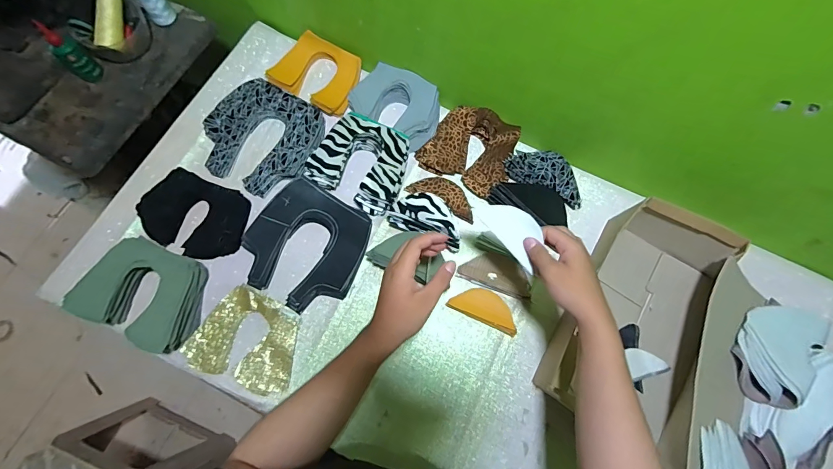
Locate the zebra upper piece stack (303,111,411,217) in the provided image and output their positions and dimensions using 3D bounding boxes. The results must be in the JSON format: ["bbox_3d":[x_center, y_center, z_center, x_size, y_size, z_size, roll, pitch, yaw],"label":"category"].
[{"bbox_3d":[-0.092,-0.125,0.655,0.159,0.053,0.140,26,74,6],"label":"zebra upper piece stack"}]

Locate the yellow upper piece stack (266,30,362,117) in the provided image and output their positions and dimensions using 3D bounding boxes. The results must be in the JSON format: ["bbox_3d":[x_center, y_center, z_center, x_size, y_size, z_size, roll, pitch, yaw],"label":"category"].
[{"bbox_3d":[-0.182,-0.304,0.713,0.155,0.028,0.129,29,74,6],"label":"yellow upper piece stack"}]

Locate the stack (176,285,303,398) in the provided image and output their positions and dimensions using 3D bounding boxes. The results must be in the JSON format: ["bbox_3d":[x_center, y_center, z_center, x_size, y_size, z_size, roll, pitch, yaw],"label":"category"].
[{"bbox_3d":[-0.257,0.156,0.578,0.156,0.019,0.134,20,73,4],"label":"stack"}]

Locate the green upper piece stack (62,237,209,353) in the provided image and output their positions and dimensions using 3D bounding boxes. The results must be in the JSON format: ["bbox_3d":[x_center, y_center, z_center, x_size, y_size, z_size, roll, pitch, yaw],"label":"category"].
[{"bbox_3d":[-0.412,0.087,0.580,0.165,0.053,0.135,22,73,5],"label":"green upper piece stack"}]

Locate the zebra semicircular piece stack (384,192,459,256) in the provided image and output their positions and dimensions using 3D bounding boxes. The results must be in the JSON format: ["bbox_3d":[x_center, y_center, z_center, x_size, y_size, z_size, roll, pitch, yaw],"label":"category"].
[{"bbox_3d":[0.018,-0.023,0.608,0.121,0.076,0.053,21,73,4],"label":"zebra semicircular piece stack"}]

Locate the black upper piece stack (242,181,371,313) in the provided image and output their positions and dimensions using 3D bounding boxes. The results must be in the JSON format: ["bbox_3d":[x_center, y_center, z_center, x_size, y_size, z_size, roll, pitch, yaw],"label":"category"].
[{"bbox_3d":[-0.182,0.017,0.613,0.186,0.034,0.181,25,74,5],"label":"black upper piece stack"}]

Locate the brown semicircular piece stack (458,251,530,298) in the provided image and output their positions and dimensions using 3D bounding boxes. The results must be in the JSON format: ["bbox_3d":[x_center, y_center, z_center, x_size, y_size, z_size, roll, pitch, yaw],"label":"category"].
[{"bbox_3d":[0.133,0.062,0.625,0.119,0.015,0.056,20,73,4],"label":"brown semicircular piece stack"}]

